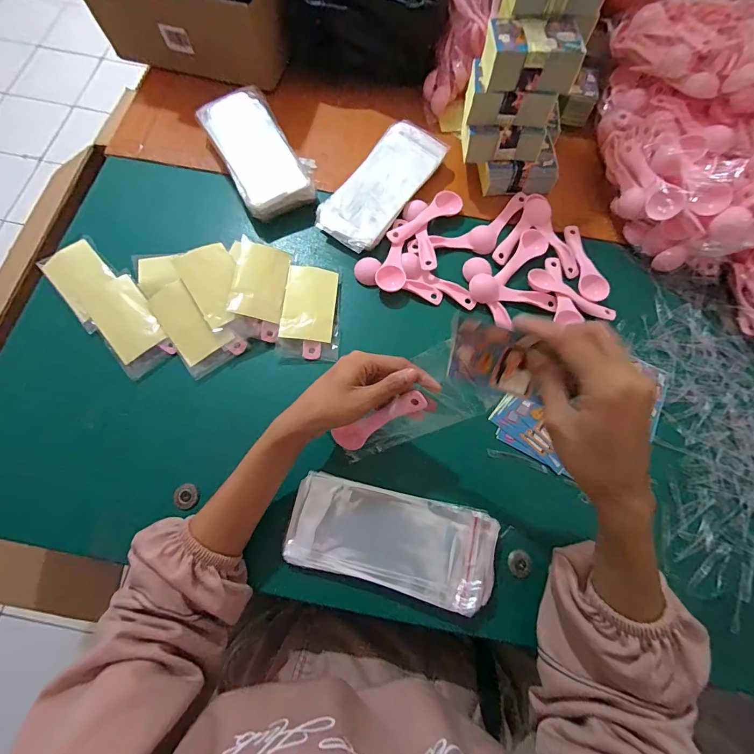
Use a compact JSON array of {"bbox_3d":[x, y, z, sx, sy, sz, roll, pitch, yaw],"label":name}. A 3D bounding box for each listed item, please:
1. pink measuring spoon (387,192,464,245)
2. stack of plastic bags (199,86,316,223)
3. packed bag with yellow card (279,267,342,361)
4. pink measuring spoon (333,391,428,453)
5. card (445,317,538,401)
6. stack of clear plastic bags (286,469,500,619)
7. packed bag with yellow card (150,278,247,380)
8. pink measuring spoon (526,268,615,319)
[{"bbox_3d":[0.063,-0.202,0.482,0.109,0.012,0.033,-40,78,-12],"label":"pink measuring spoon"},{"bbox_3d":[-0.155,-0.295,0.500,0.100,0.048,0.188,-29,76,-10],"label":"stack of plastic bags"},{"bbox_3d":[-0.076,-0.076,0.446,0.067,0.022,0.113,4,73,-1],"label":"packed bag with yellow card"},{"bbox_3d":[0.002,0.044,0.364,0.109,0.005,0.026,-30,90,30],"label":"pink measuring spoon"},{"bbox_3d":[0.089,-0.015,0.289,0.064,0.054,0.007,17,37,25],"label":"card"},{"bbox_3d":[0.013,0.154,0.357,0.191,0.016,0.087,15,73,2],"label":"stack of clear plastic bags"},{"bbox_3d":[-0.210,-0.056,0.424,0.065,0.013,0.106,-39,92,-1],"label":"packed bag with yellow card"},{"bbox_3d":[0.240,-0.102,0.465,0.111,0.014,0.033,26,74,6],"label":"pink measuring spoon"}]

